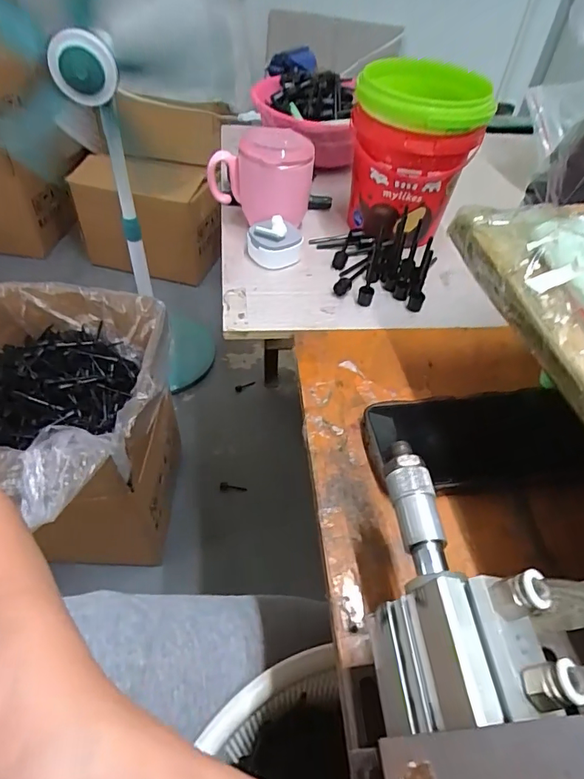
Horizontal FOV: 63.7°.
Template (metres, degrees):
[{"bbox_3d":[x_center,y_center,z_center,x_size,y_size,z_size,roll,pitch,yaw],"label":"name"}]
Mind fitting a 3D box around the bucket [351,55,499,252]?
[{"bbox_3d":[0.132,-0.269,0.529,0.131,0.158,0.176,12,49,5],"label":"bucket"}]

